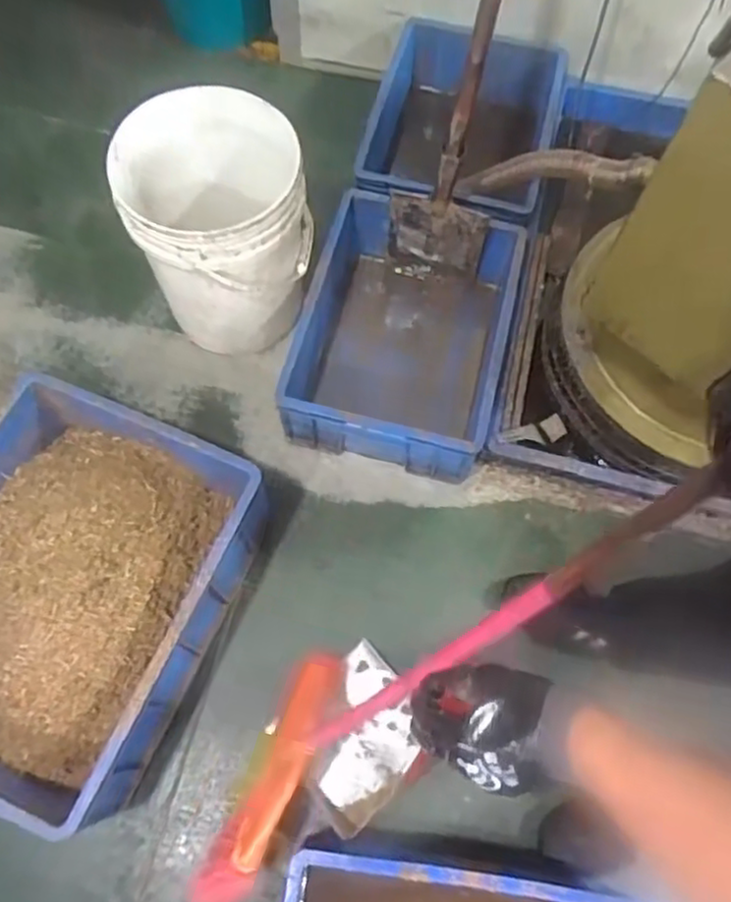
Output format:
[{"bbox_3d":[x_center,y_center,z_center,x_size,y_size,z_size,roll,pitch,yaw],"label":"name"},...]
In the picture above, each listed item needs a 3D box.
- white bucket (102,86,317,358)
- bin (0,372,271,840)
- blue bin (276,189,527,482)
[{"bbox_3d":[-0.248,-0.376,1.224,0.303,0.372,0.277,-11,69,-6],"label":"white bucket"},{"bbox_3d":[-0.447,0.212,1.041,0.409,0.272,0.529,23,69,7],"label":"bin"},{"bbox_3d":[0.079,-0.215,1.295,0.395,0.156,0.498,15,68,4],"label":"blue bin"}]

